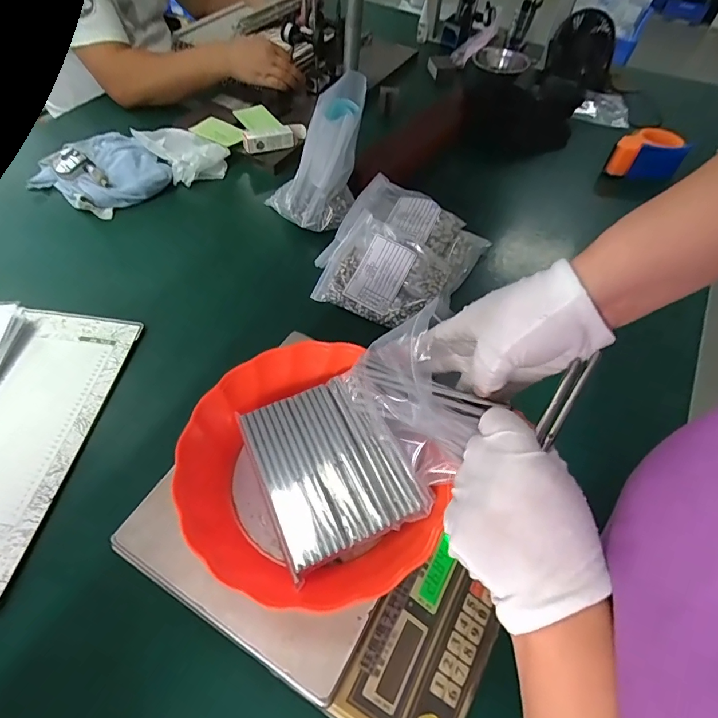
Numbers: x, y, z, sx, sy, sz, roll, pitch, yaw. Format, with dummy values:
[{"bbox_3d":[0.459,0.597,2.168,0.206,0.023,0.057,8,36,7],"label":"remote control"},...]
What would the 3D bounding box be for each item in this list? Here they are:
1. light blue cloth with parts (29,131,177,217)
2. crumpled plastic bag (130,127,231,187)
[{"bbox_3d":[-0.448,-0.330,0.754,0.208,0.046,0.164,31,60,17],"label":"light blue cloth with parts"},{"bbox_3d":[-0.321,-0.385,0.797,0.118,0.039,0.155,-38,66,-25],"label":"crumpled plastic bag"}]

